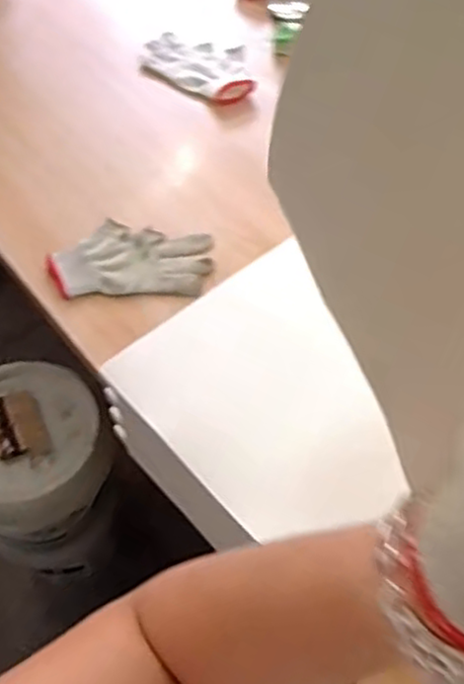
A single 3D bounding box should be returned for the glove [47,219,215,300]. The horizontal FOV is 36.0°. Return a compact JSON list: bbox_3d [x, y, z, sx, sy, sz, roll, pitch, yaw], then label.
[{"bbox_3d":[-0.121,-0.101,0.871,0.191,0.020,0.104,-2,55,-1],"label":"glove"}]

